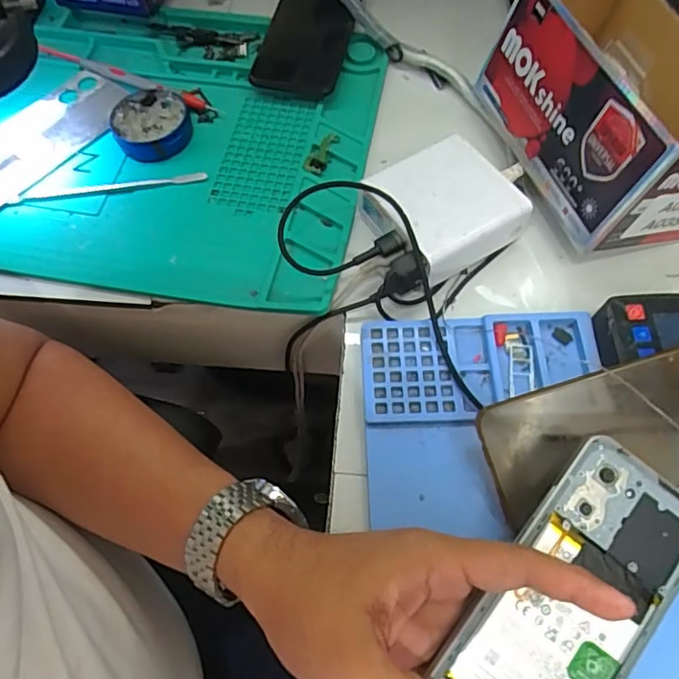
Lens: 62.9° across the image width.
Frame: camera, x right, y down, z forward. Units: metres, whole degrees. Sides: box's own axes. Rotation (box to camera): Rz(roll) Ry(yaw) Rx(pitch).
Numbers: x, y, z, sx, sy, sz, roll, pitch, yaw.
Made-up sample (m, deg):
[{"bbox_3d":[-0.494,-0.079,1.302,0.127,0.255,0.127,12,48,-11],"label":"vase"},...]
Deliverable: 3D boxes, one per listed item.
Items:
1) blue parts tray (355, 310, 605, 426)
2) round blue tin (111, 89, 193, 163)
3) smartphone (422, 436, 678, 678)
[{"bbox_3d":[0.090,0.017,0.356,0.149,0.008,0.069,-3,64,1],"label":"blue parts tray"},{"bbox_3d":[-0.153,-0.177,0.456,0.060,0.017,0.064,-1,64,2],"label":"round blue tin"},{"bbox_3d":[0.110,0.131,0.267,0.073,0.004,0.161,39,79,4],"label":"smartphone"}]

